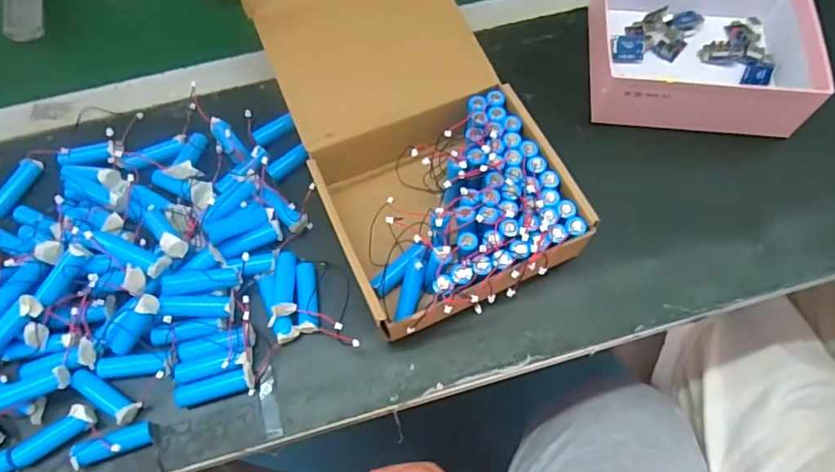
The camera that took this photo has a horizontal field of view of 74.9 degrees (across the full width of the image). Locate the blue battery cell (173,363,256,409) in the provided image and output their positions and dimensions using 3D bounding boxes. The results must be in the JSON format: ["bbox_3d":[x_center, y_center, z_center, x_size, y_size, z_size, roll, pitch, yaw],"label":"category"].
[{"bbox_3d":[-0.139,0.103,0.374,0.055,0.015,0.016,-15,66,-6],"label":"blue battery cell"}]

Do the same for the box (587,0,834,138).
[{"bbox_3d":[0.240,-0.165,0.464,0.176,0.054,0.156,3,66,2],"label":"box"}]

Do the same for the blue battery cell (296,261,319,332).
[{"bbox_3d":[-0.081,0.044,0.399,0.014,0.016,0.053,-7,66,-3],"label":"blue battery cell"}]

